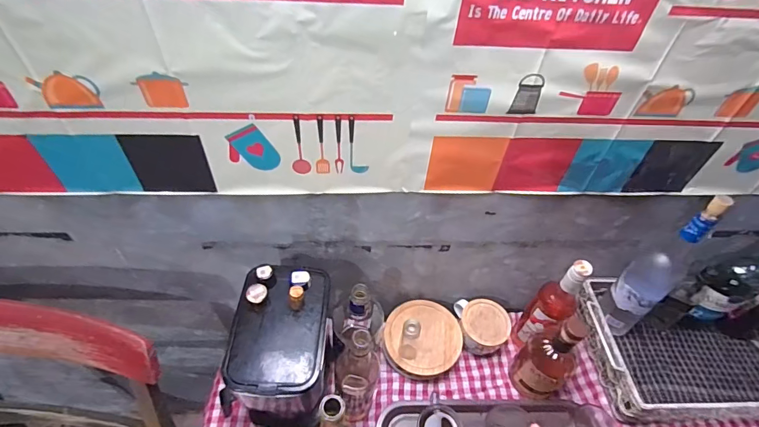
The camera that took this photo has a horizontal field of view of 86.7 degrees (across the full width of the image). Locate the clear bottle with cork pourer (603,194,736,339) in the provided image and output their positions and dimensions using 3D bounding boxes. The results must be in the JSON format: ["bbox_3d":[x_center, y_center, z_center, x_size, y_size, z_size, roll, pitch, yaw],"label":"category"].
[{"bbox_3d":[0.498,0.093,0.709,0.093,0.332,0.074,-31,57,-27],"label":"clear bottle with cork pourer"}]

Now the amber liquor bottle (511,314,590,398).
[{"bbox_3d":[0.310,0.257,0.722,0.083,0.224,0.090,-26,55,-25],"label":"amber liquor bottle"}]

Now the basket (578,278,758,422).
[{"bbox_3d":[0.614,0.253,0.771,0.417,0.104,0.240,-1,49,-5],"label":"basket"}]

